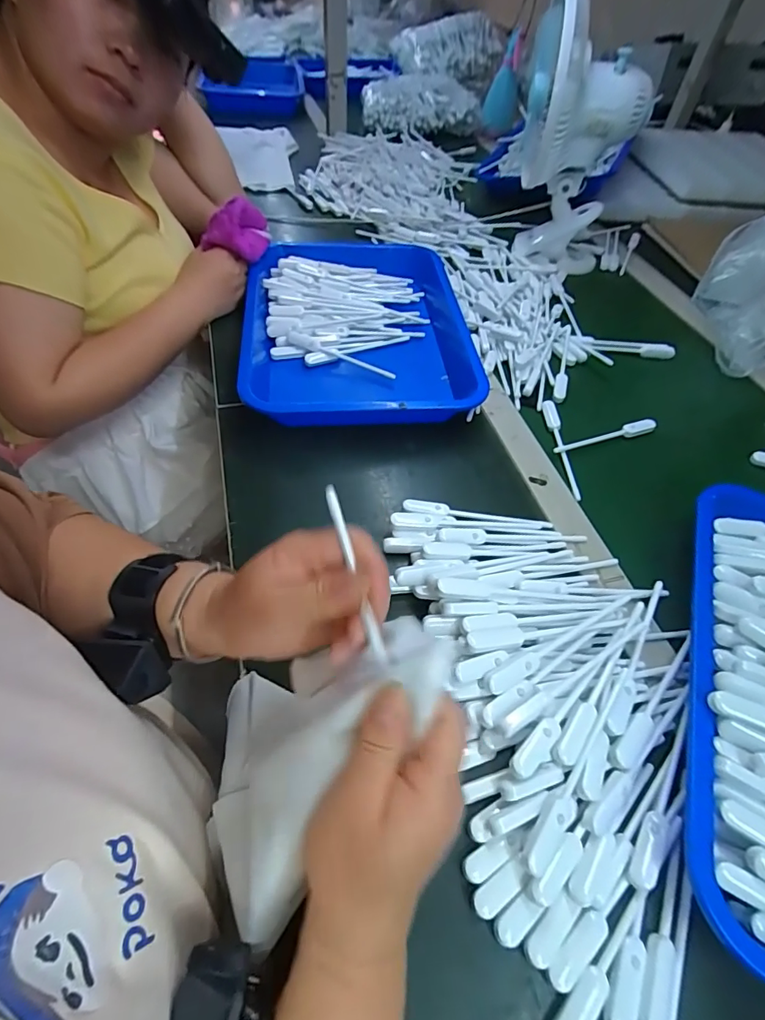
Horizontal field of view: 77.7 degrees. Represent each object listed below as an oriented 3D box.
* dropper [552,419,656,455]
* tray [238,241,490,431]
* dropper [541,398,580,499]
[{"bbox_3d":[0.249,-0.083,0.531,0.139,0.015,0.016,-15,55,-14],"label":"dropper"},{"bbox_3d":[-0.027,-0.228,0.591,0.270,0.048,0.358,-2,54,-3],"label":"tray"},{"bbox_3d":[0.194,-0.070,0.519,0.017,0.012,0.138,1,54,-1],"label":"dropper"}]

